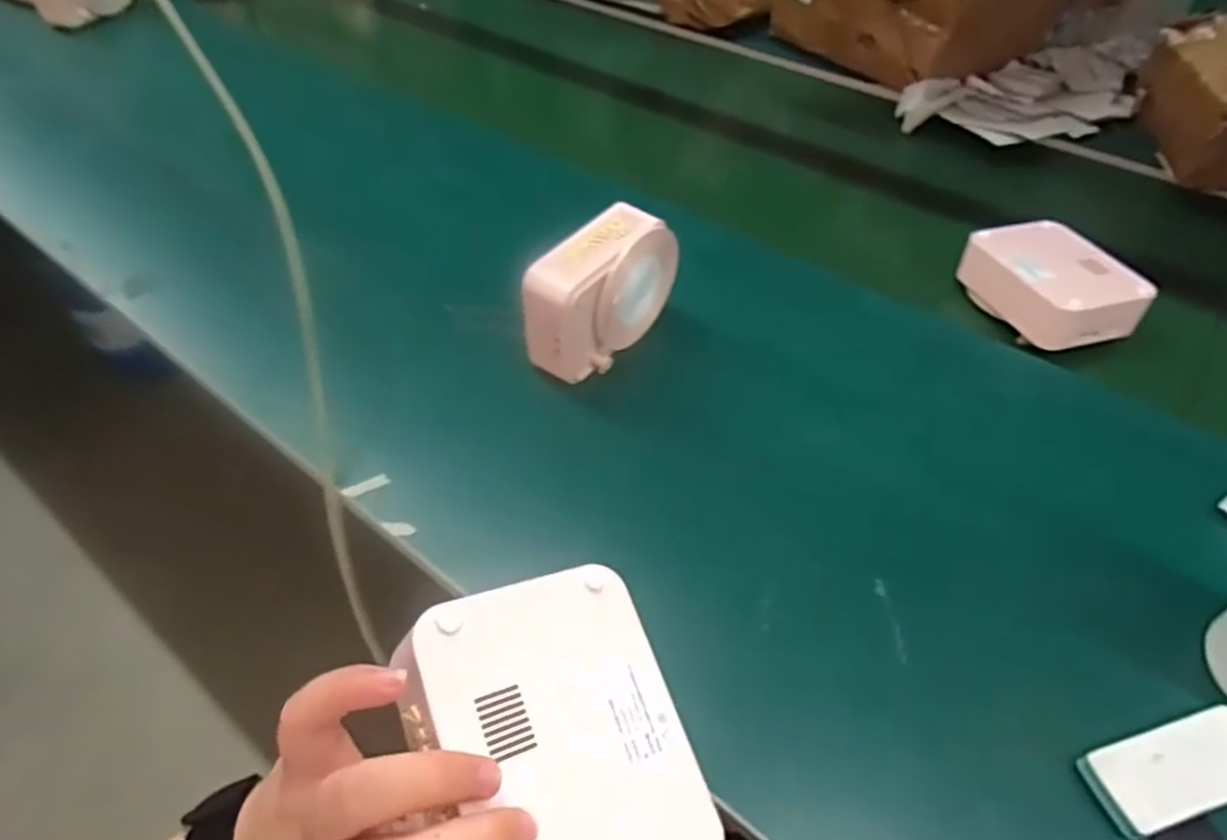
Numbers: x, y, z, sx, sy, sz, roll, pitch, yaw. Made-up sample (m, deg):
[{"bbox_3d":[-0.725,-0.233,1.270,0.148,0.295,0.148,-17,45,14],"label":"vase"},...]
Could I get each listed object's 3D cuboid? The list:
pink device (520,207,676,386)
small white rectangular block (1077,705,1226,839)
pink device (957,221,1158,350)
[{"bbox_3d":[-0.009,-0.097,0.586,0.051,0.103,0.149,30,55,25],"label":"pink device"},{"bbox_3d":[0.296,0.183,0.383,0.088,0.020,0.041,-13,49,-11],"label":"small white rectangular block"},{"bbox_3d":[0.382,-0.121,0.642,0.098,0.049,0.125,-13,49,-12],"label":"pink device"}]

